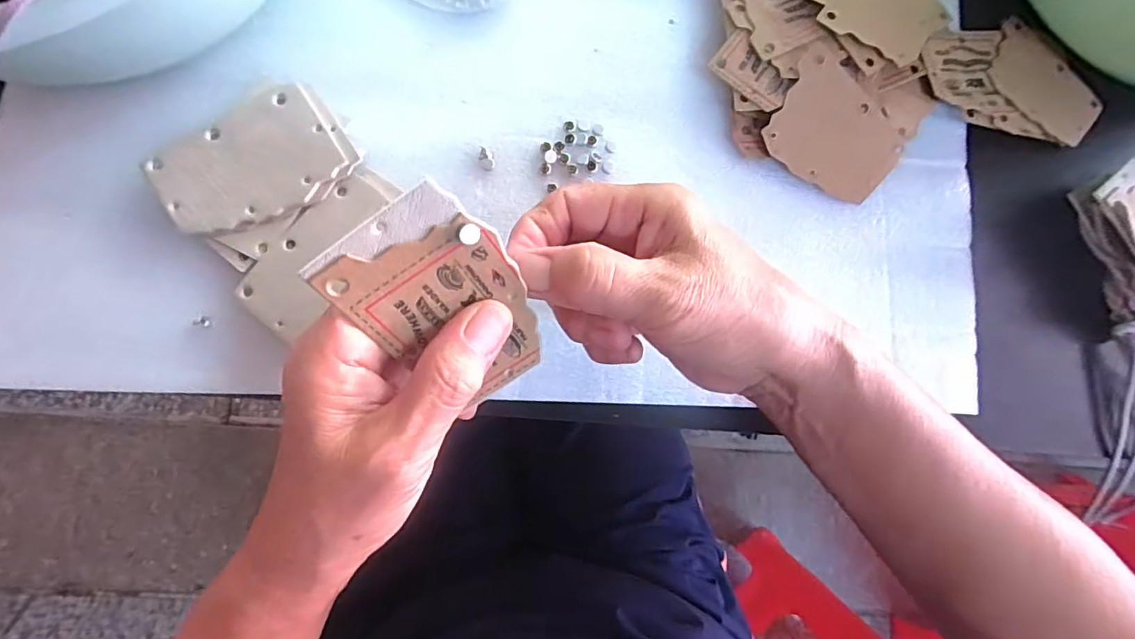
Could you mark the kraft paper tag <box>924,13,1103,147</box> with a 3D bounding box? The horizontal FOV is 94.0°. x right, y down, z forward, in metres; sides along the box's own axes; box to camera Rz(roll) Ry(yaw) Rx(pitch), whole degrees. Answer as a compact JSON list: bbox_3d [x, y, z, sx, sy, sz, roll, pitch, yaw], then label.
[{"bbox_3d":[0.263,-0.144,0.313,0.125,0.004,0.071,5,79,-13],"label":"kraft paper tag"}]

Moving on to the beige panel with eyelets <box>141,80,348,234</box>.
[{"bbox_3d":[-0.157,-0.076,0.260,0.082,0.004,0.059,-40,87,-6],"label":"beige panel with eyelets"}]

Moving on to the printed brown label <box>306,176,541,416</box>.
[{"bbox_3d":[-0.041,-0.004,0.187,0.052,0.004,0.081,-35,128,3],"label":"printed brown label"}]

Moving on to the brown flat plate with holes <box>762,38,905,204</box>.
[{"bbox_3d":[0.148,-0.105,0.289,0.074,0.006,0.063,33,96,-10],"label":"brown flat plate with holes"}]

